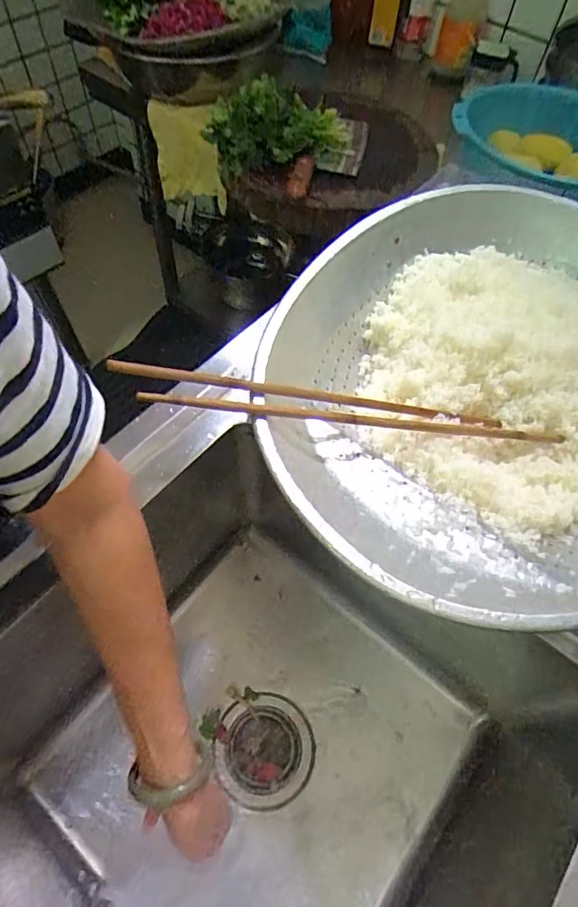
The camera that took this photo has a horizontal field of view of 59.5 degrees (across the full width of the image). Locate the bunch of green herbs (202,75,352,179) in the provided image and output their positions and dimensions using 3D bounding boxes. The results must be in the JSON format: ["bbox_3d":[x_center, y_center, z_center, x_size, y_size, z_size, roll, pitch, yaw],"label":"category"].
[{"bbox_3d":[-0.024,-0.516,0.815,0.238,0.100,0.109,8,59,3],"label":"bunch of green herbs"}]

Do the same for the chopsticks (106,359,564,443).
[{"bbox_3d":[0.062,-0.037,0.464,0.425,0.022,0.036,6,58,-17],"label":"chopsticks"}]

